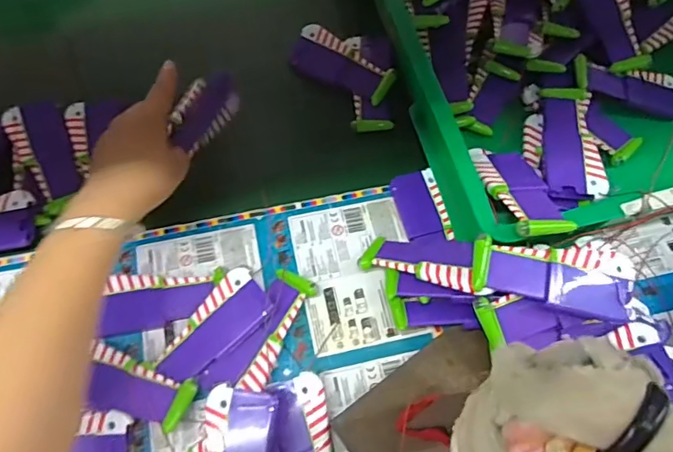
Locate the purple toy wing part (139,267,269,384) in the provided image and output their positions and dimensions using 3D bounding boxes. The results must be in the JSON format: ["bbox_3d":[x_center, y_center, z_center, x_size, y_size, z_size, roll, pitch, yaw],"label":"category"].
[{"bbox_3d":[-0.107,0.088,0.422,0.108,0.027,0.048,-39,73,-16],"label":"purple toy wing part"}]

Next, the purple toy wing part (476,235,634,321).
[{"bbox_3d":[0.164,0.036,0.377,0.117,0.012,0.049,10,68,3],"label":"purple toy wing part"}]

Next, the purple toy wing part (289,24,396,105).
[{"bbox_3d":[0.003,-0.171,0.539,0.119,0.008,0.054,36,86,12],"label":"purple toy wing part"}]

